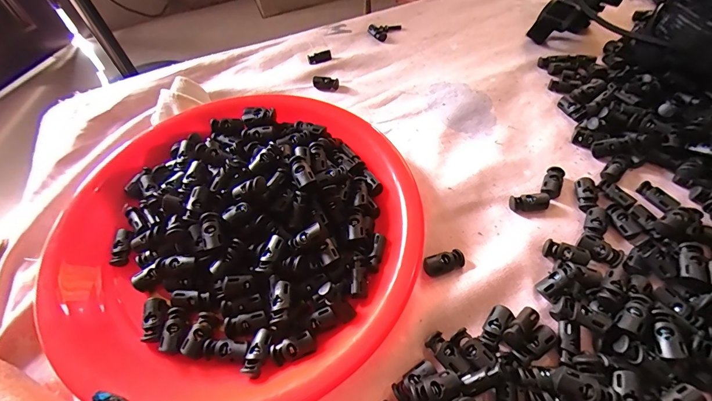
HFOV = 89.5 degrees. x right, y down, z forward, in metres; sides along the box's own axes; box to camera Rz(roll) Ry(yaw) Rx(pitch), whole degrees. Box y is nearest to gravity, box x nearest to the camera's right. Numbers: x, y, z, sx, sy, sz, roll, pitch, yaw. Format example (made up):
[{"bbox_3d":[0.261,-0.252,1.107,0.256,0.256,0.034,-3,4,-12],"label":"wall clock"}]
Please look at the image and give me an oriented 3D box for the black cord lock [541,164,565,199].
[{"bbox_3d":[0.157,-0.014,0.285,0.015,0.008,0.029,24,59,22],"label":"black cord lock"}]

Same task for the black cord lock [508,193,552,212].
[{"bbox_3d":[0.133,0.001,0.276,0.028,0.007,0.013,-5,52,2],"label":"black cord lock"}]

